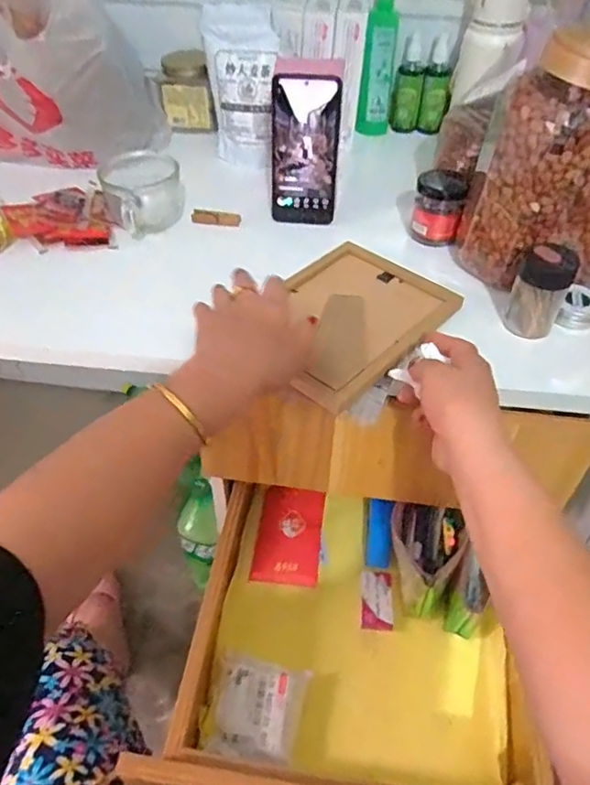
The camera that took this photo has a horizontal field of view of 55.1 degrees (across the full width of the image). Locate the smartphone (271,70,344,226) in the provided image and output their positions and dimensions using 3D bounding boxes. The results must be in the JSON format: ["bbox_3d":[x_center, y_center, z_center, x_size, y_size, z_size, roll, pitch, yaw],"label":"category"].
[{"bbox_3d":[0.013,-0.282,0.669,0.076,0.164,0.010,2,36,-1],"label":"smartphone"}]

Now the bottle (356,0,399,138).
[{"bbox_3d":[0.126,-0.491,0.852,0.047,0.190,0.055,7,47,6],"label":"bottle"}]

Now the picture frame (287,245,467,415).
[{"bbox_3d":[0.050,-0.076,0.566,0.152,0.013,0.212,33,55,27],"label":"picture frame"}]

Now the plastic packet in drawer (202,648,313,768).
[{"bbox_3d":[-0.039,0.337,0.597,0.091,0.047,0.094,8,47,7],"label":"plastic packet in drawer"}]

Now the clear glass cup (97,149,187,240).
[{"bbox_3d":[-0.179,-0.241,0.680,0.098,0.065,0.111,-11,48,-11],"label":"clear glass cup"}]

